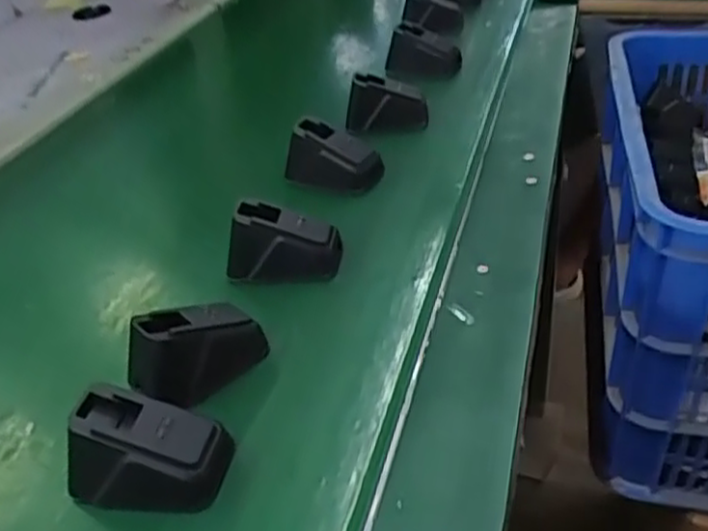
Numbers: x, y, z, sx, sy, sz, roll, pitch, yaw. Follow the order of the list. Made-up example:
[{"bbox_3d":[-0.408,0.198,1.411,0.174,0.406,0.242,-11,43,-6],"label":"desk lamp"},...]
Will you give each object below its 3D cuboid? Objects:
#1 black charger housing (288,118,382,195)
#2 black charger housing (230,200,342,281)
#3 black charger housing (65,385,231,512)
[{"bbox_3d":[-0.014,-0.084,0.546,0.070,0.036,0.047,16,41,29],"label":"black charger housing"},{"bbox_3d":[-0.044,-0.016,0.457,0.067,0.042,0.030,-4,35,4],"label":"black charger housing"},{"bbox_3d":[-0.092,0.081,0.325,0.066,0.041,0.036,-1,35,9],"label":"black charger housing"}]

